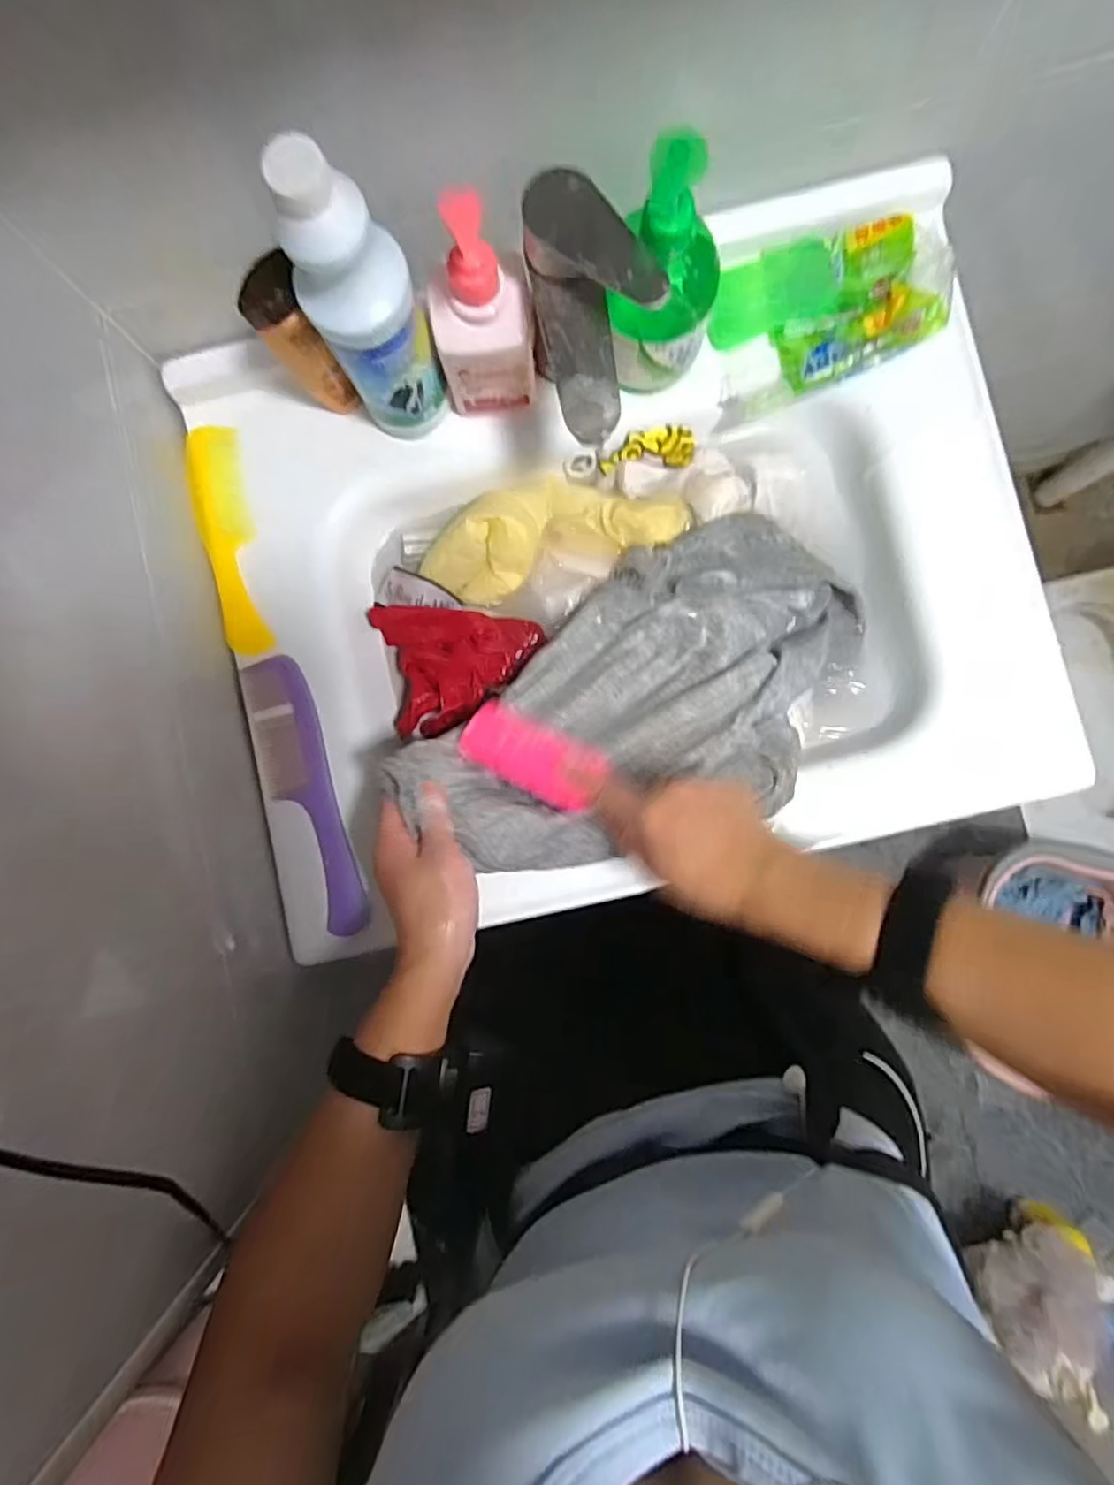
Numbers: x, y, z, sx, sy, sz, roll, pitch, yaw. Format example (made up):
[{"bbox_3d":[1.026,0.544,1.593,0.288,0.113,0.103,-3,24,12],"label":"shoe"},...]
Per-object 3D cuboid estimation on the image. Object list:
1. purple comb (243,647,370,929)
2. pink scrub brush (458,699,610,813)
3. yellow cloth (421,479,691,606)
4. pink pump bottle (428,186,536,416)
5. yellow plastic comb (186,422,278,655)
[{"bbox_3d":[-0.191,0.041,0.478,0.047,0.011,0.212,-15,87,2],"label":"purple comb"},{"bbox_3d":[-0.017,0.010,0.444,0.098,0.033,0.045,28,89,14],"label":"pink scrub brush"},{"bbox_3d":[-0.003,-0.174,0.503,0.210,0.054,0.076,-20,86,2],"label":"yellow cloth"},{"bbox_3d":[-0.049,-0.273,0.409,0.062,0.137,0.043,-6,87,3],"label":"pink pump bottle"},{"bbox_3d":[-0.251,-0.155,0.483,0.037,0.006,0.175,-11,88,-9],"label":"yellow plastic comb"}]

